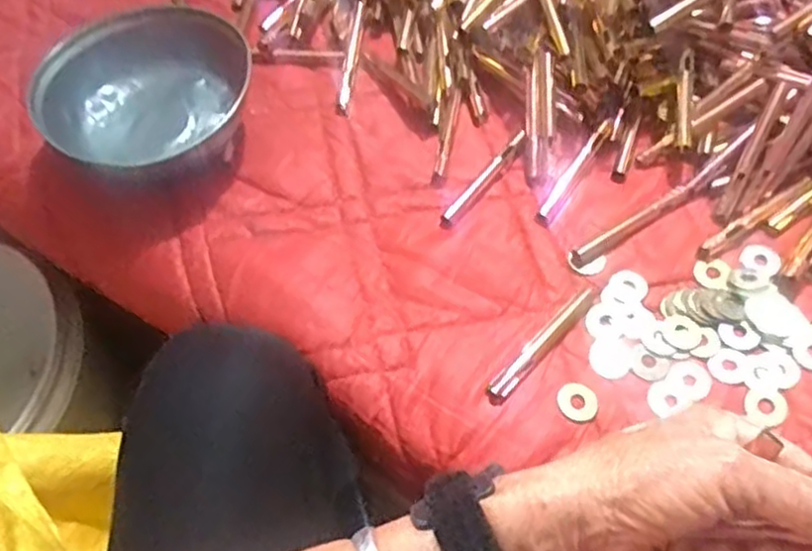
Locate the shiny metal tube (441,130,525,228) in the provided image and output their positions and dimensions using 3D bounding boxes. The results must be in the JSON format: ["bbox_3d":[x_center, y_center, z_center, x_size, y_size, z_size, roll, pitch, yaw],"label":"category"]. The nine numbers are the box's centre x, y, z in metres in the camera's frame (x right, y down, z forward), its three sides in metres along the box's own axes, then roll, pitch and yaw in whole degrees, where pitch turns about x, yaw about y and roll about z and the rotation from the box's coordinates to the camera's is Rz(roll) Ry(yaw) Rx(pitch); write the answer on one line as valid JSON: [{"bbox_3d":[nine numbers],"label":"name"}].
[{"bbox_3d":[0.053,-0.063,0.474,0.012,0.009,0.089,33,67,21],"label":"shiny metal tube"}]

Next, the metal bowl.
[{"bbox_3d":[-0.179,-0.119,0.490,0.133,0.049,0.137,-2,60,3],"label":"metal bowl"}]

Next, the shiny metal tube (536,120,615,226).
[{"bbox_3d":[0.112,-0.069,0.467,0.011,0.009,0.090,31,66,20],"label":"shiny metal tube"}]

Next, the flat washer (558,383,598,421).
[{"bbox_3d":[0.095,0.070,0.392,0.022,0.004,0.021,-2,60,3],"label":"flat washer"}]

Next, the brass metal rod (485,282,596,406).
[{"bbox_3d":[0.079,0.037,0.407,0.013,0.010,0.094,37,69,23],"label":"brass metal rod"}]

